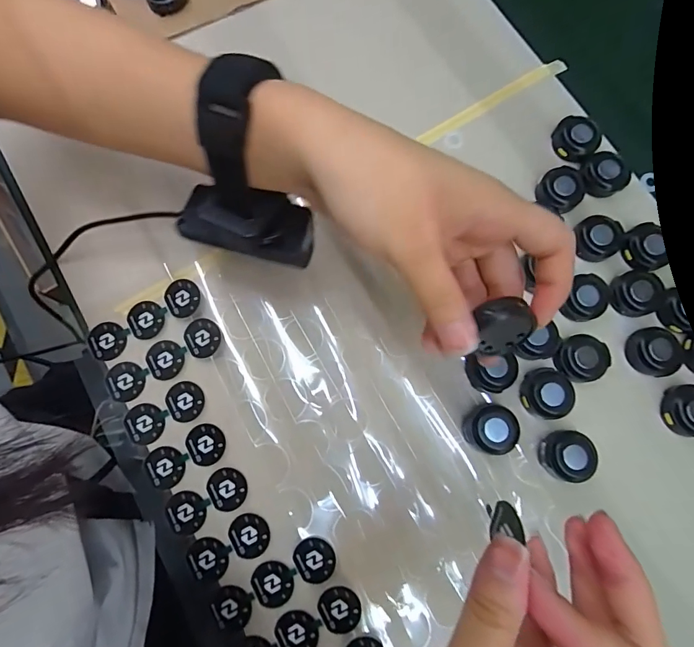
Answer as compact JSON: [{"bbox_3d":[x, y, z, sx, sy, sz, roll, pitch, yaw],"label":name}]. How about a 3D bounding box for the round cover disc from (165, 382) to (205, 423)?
[{"bbox_3d":[-0.099,0.048,0.261,0.024,0.004,0.024,0,79,0],"label":"round cover disc"}]

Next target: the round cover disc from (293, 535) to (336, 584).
[{"bbox_3d":[-0.018,0.133,0.241,0.023,0.004,0.024,0,79,0],"label":"round cover disc"}]

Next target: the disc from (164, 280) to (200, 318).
[{"bbox_3d":[-0.104,-0.016,0.271,0.023,0.004,0.024,0,88,7],"label":"disc"}]

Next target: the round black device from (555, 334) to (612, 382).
[{"bbox_3d":[0.146,0.022,0.266,0.030,0.009,0.027,-43,82,-8],"label":"round black device"}]

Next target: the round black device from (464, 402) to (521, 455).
[{"bbox_3d":[0.086,0.064,0.257,0.029,0.014,0.029,0,79,0],"label":"round black device"}]

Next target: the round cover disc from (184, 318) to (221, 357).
[{"bbox_3d":[-0.090,0.009,0.266,0.023,0.005,0.023,0,79,0],"label":"round cover disc"}]

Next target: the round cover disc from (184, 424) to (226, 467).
[{"bbox_3d":[-0.085,0.073,0.256,0.023,0.004,0.024,0,79,0],"label":"round cover disc"}]

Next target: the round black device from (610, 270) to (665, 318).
[{"bbox_3d":[0.188,-0.020,0.275,0.033,0.009,0.028,-13,79,-3],"label":"round black device"}]

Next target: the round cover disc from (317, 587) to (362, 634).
[{"bbox_3d":[-0.004,0.158,0.235,0.022,0.004,0.023,0,79,0],"label":"round cover disc"}]

